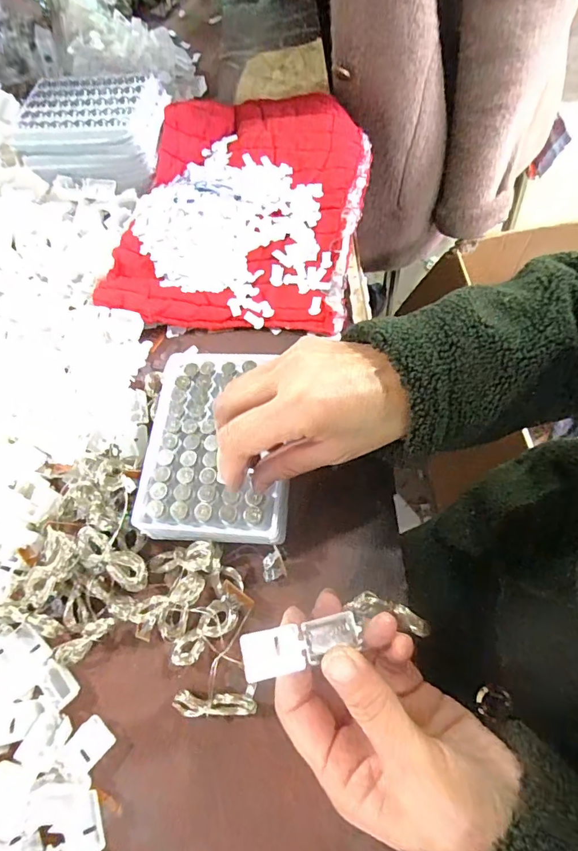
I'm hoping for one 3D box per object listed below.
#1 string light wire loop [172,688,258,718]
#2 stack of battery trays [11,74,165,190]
[{"bbox_3d":[-0.043,0.160,0.264,0.049,0.018,0.013,-2,66,6],"label":"string light wire loop"},{"bbox_3d":[-0.189,-0.288,0.448,0.132,0.052,0.104,4,64,4],"label":"stack of battery trays"}]

